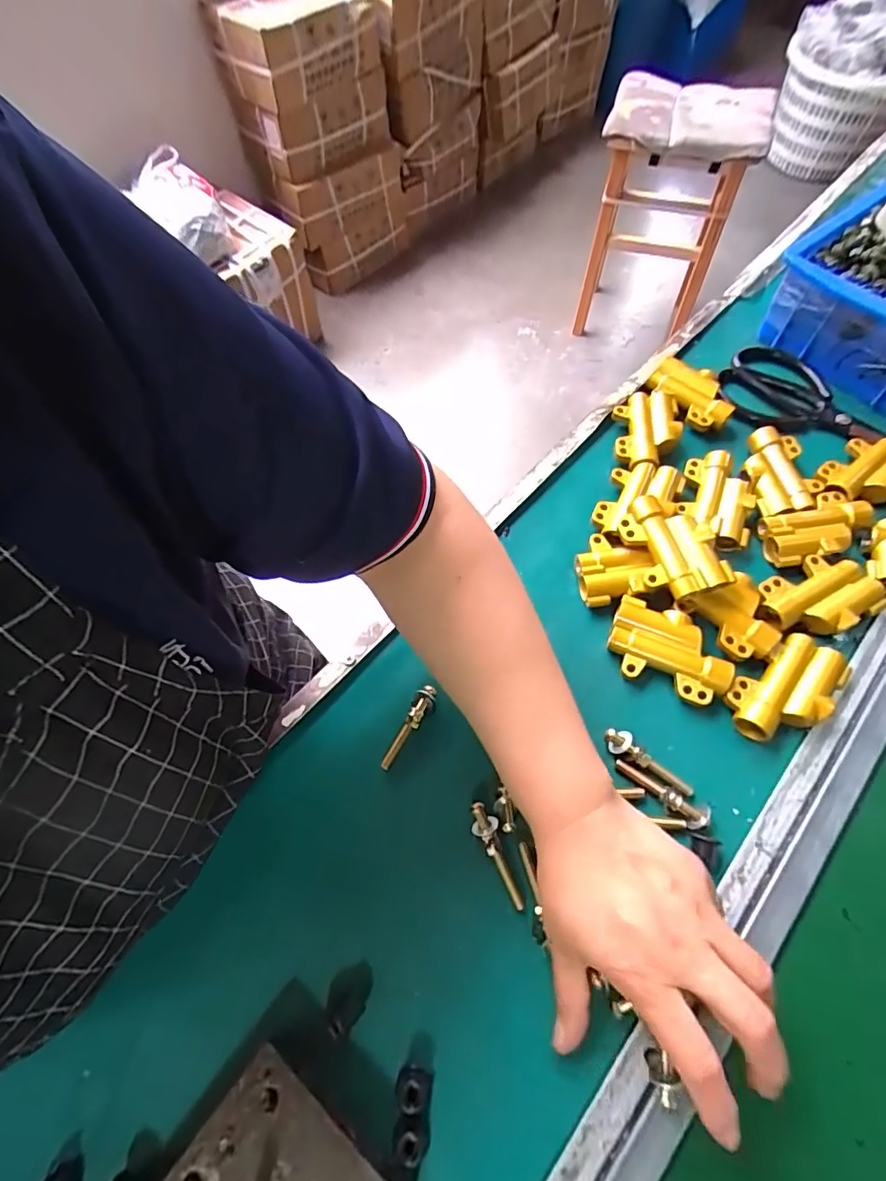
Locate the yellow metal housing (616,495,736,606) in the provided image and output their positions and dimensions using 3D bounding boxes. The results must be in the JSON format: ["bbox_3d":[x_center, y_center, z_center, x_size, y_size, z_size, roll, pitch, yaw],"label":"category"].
[{"bbox_3d":[0.170,-0.032,0.396,0.049,0.030,0.080,-16,63,-6],"label":"yellow metal housing"}]

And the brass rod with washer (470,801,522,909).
[{"bbox_3d":[0.033,0.164,0.328,0.016,0.009,0.063,-21,64,-9],"label":"brass rod with washer"}]

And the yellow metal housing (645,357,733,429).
[{"bbox_3d":[0.233,-0.187,0.500,0.054,0.024,0.086,-42,68,-18],"label":"yellow metal housing"}]

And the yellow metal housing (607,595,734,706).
[{"bbox_3d":[0.163,0.045,0.384,0.085,0.024,0.056,23,65,13],"label":"yellow metal housing"}]

